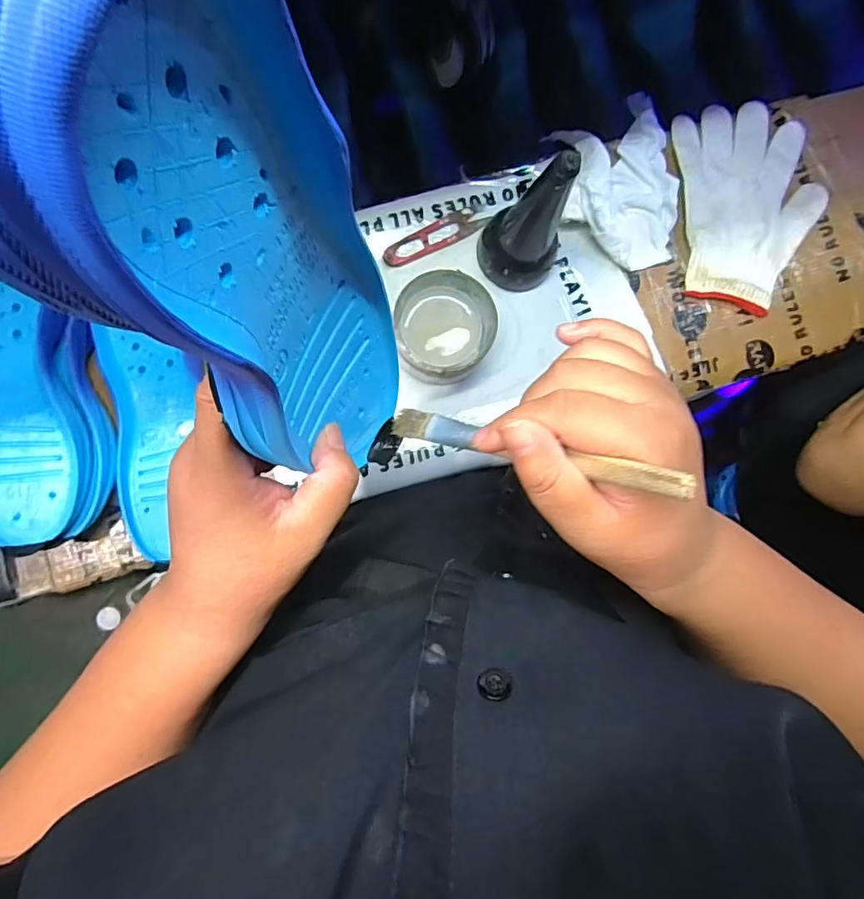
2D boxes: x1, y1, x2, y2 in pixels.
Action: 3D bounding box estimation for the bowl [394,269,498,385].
[{"bbox_3d":[0.008,-0.098,0.424,0.084,0.044,0.086,-4,89,-6],"label":"bowl"}]

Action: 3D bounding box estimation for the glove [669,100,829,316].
[{"bbox_3d":[0.301,-0.231,0.490,0.137,0.023,0.194,-3,87,-5],"label":"glove"}]

